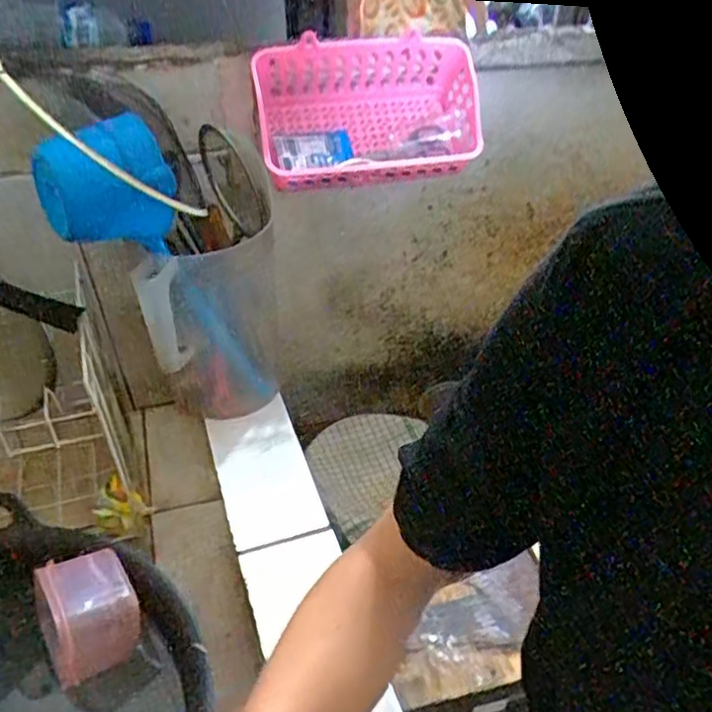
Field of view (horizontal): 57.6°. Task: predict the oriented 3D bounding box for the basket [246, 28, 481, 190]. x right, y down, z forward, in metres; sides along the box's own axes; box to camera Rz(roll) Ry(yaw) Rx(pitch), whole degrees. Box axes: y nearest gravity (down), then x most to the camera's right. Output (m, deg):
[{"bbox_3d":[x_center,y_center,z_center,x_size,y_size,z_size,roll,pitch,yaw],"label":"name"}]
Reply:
[{"bbox_3d":[0.014,-0.304,0.791,0.262,0.143,0.120,-12,41,-15],"label":"basket"}]

